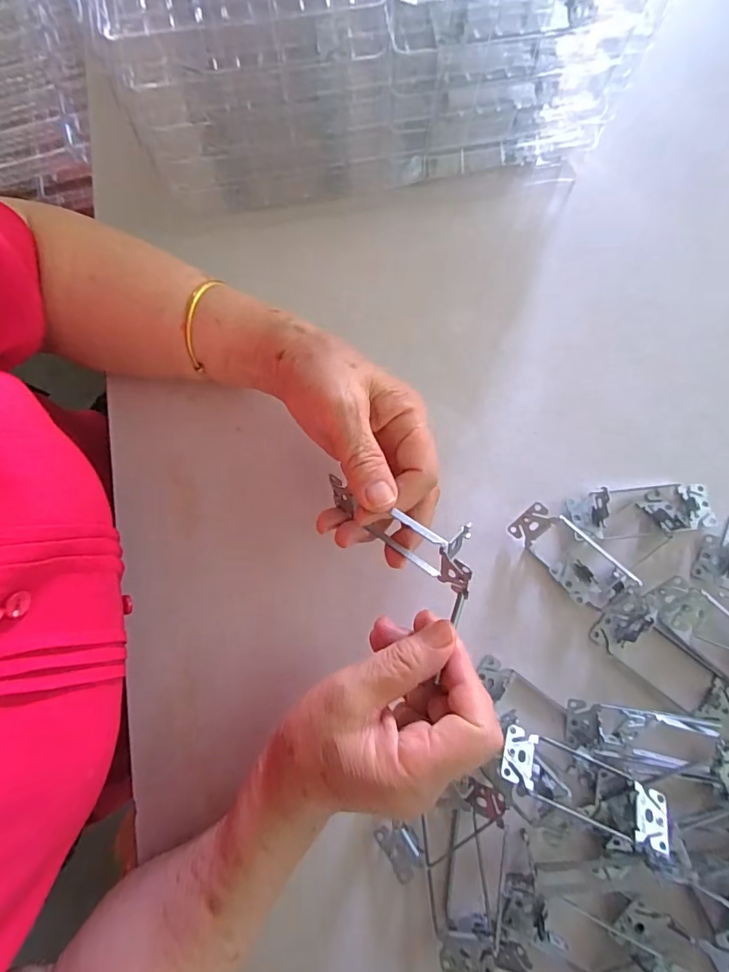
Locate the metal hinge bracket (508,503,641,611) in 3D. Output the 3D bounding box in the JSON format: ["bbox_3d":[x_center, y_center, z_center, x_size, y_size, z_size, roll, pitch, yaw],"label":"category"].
[{"bbox_3d":[0.150,0.049,0.340,0.090,0.023,0.042,44,83,8],"label":"metal hinge bracket"}]

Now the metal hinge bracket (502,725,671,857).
[{"bbox_3d":[0.138,0.191,0.302,0.108,0.015,0.036,24,59,5],"label":"metal hinge bracket"}]

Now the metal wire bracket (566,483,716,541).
[{"bbox_3d":[0.206,0.018,0.348,0.105,0.018,0.037,-4,80,0],"label":"metal wire bracket"}]

